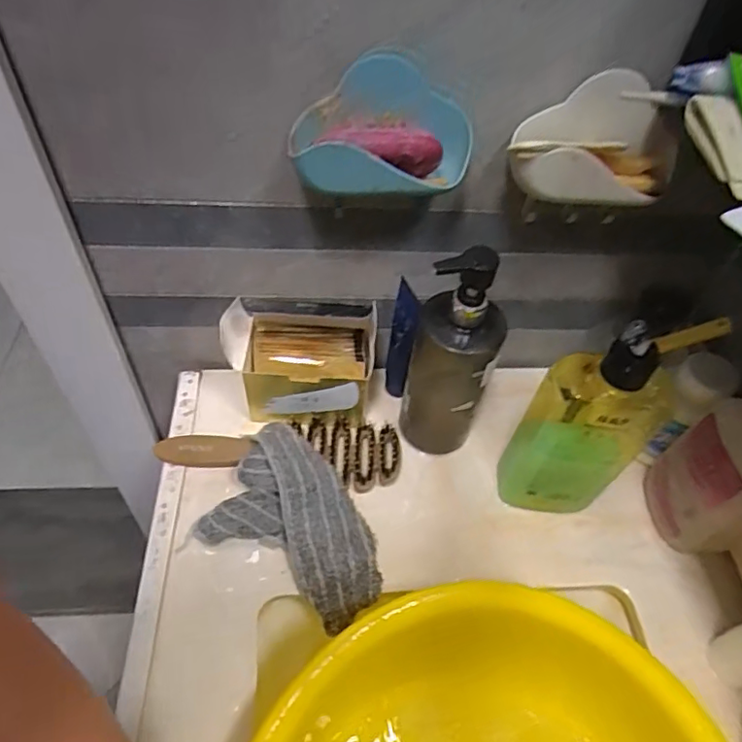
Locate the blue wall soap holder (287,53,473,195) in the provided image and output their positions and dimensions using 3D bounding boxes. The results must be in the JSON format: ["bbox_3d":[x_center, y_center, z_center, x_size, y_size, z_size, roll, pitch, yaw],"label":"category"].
[{"bbox_3d":[0.010,-0.156,0.370,0.119,0.067,0.046,0,52,-6],"label":"blue wall soap holder"}]

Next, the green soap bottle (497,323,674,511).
[{"bbox_3d":[0.157,0.037,0.426,0.082,0.229,0.062,-1,52,-7],"label":"green soap bottle"}]

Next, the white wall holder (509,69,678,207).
[{"bbox_3d":[0.153,-0.151,0.380,0.117,0.074,0.047,4,51,-3],"label":"white wall holder"}]

